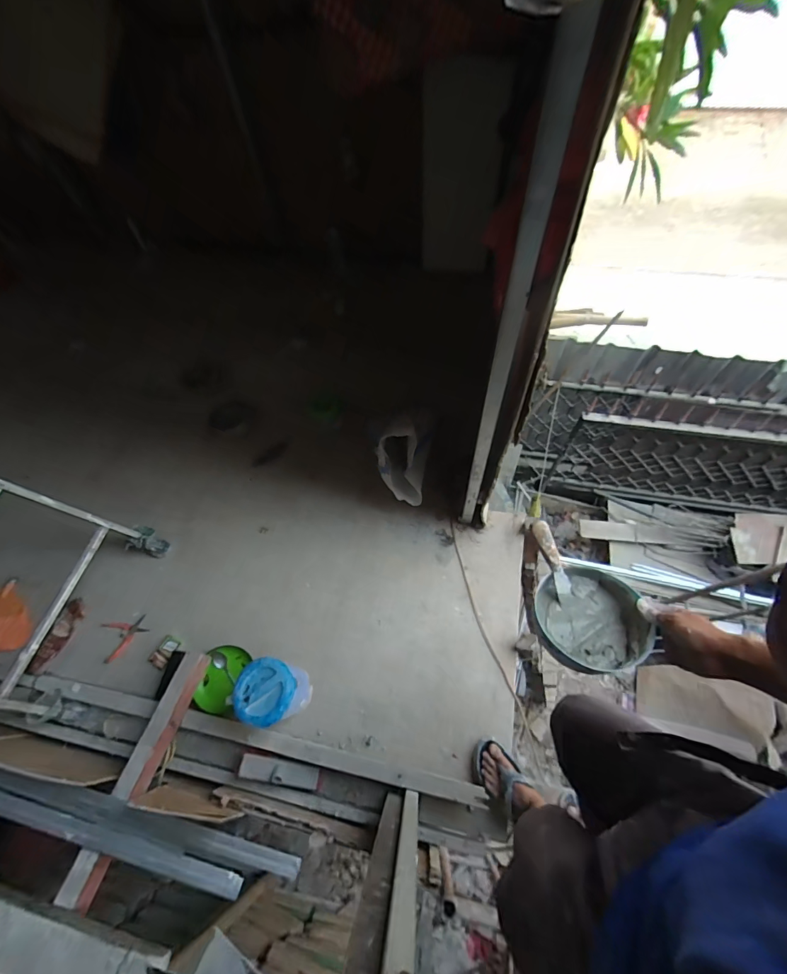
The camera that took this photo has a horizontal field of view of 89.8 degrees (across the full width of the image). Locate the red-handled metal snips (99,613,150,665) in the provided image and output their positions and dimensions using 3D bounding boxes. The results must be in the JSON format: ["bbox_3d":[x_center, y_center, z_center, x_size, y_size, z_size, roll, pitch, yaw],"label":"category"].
[{"bbox_3d":[-0.911,0.505,1.348,0.141,0.019,0.133,-25,63,-9],"label":"red-handled metal snips"}]

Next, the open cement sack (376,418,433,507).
[{"bbox_3d":[0.025,-0.096,1.349,0.174,0.298,0.121,0,25,-12],"label":"open cement sack"}]

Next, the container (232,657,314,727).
[{"bbox_3d":[-0.330,0.574,1.103,0.154,0.237,0.162,-2,62,3],"label":"container"}]

